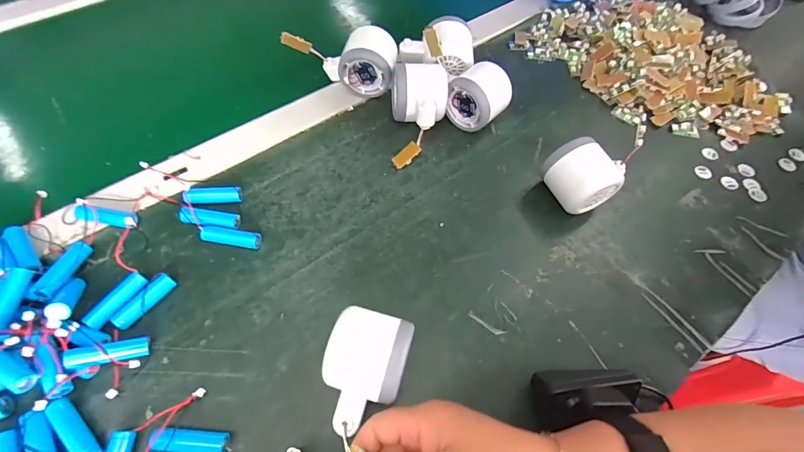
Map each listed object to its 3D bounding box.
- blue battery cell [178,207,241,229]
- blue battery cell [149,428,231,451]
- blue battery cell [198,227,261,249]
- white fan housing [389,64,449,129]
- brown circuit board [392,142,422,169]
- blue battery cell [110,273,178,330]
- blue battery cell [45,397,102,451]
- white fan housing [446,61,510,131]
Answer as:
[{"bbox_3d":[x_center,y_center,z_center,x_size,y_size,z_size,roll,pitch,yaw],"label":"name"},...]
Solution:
[{"bbox_3d":[-0.176,-0.005,0.347,0.051,0.015,0.017,4,62,-1],"label":"blue battery cell"},{"bbox_3d":[-0.147,0.151,0.265,0.050,0.016,0.015,4,62,0],"label":"blue battery cell"},{"bbox_3d":[-0.154,0.011,0.343,0.049,0.015,0.015,8,62,2],"label":"blue battery cell"},{"bbox_3d":[0.019,-0.130,0.404,0.057,0.057,0.067,-1,62,-3],"label":"white fan housing"},{"bbox_3d":[0.005,-0.075,0.400,0.032,0.005,0.015,-42,70,-2],"label":"brown circuit board"},{"bbox_3d":[-0.211,0.062,0.312,0.017,0.015,0.051,32,65,13],"label":"blue battery cell"},{"bbox_3d":[-0.229,0.144,0.263,0.013,0.014,0.049,-39,70,-20],"label":"blue battery cell"},{"bbox_3d":[0.084,-0.140,0.414,0.053,0.059,0.051,37,67,16],"label":"white fan housing"}]

